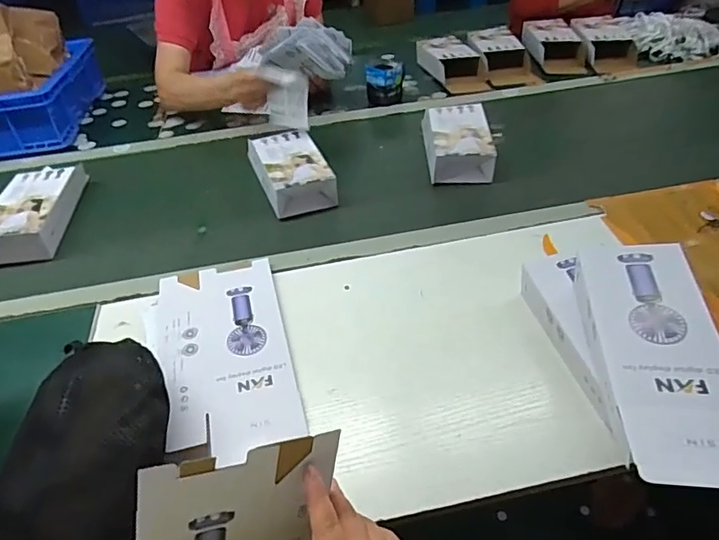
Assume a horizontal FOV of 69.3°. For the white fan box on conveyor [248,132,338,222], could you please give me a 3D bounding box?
[{"bbox_3d":[-0.113,-0.161,0.855,0.105,0.053,0.176,-17,43,-14],"label":"white fan box on conveyor"}]

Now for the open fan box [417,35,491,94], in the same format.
[{"bbox_3d":[0.201,-0.458,1.150,0.109,0.052,0.212,-14,42,-10],"label":"open fan box"}]

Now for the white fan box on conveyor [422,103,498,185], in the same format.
[{"bbox_3d":[0.162,-0.214,0.864,0.102,0.048,0.172,-1,42,4],"label":"white fan box on conveyor"}]

